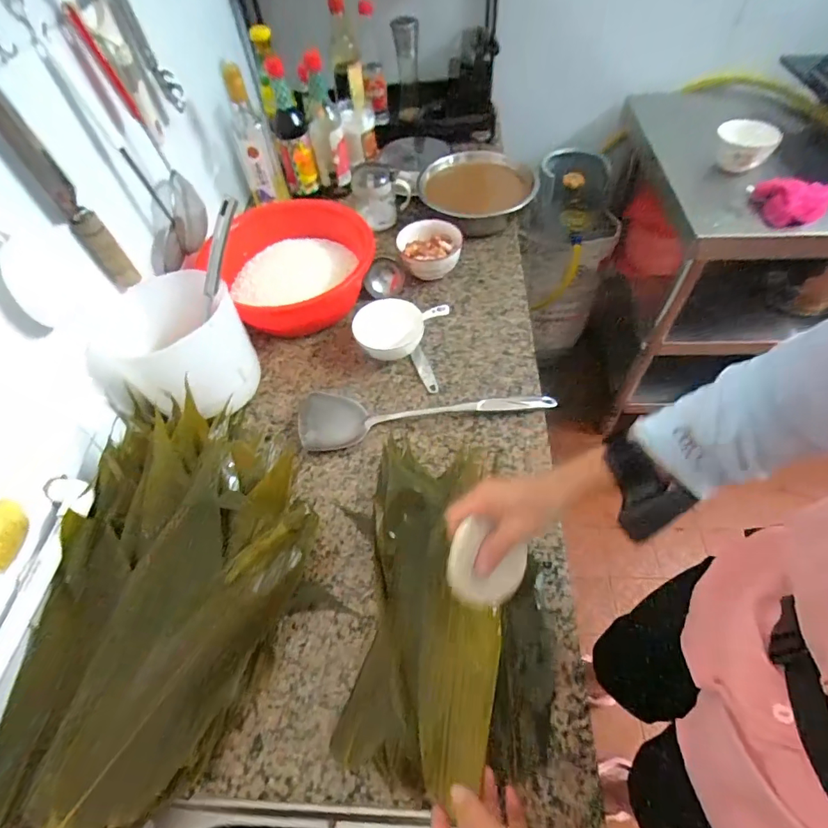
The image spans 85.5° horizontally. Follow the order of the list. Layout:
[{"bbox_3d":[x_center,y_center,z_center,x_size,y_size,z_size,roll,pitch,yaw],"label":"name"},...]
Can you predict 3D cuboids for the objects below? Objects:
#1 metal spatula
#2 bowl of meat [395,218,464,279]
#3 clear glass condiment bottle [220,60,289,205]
[{"bbox_3d":[0.016,-0.013,0.647,0.357,0.024,0.085,-9,55,-3],"label":"metal spatula"},{"bbox_3d":[0.029,-0.285,0.795,0.116,0.071,0.094,-3,55,2],"label":"bowl of meat"},{"bbox_3d":[-0.296,-0.505,0.824,0.066,0.232,0.081,31,60,33],"label":"clear glass condiment bottle"}]

